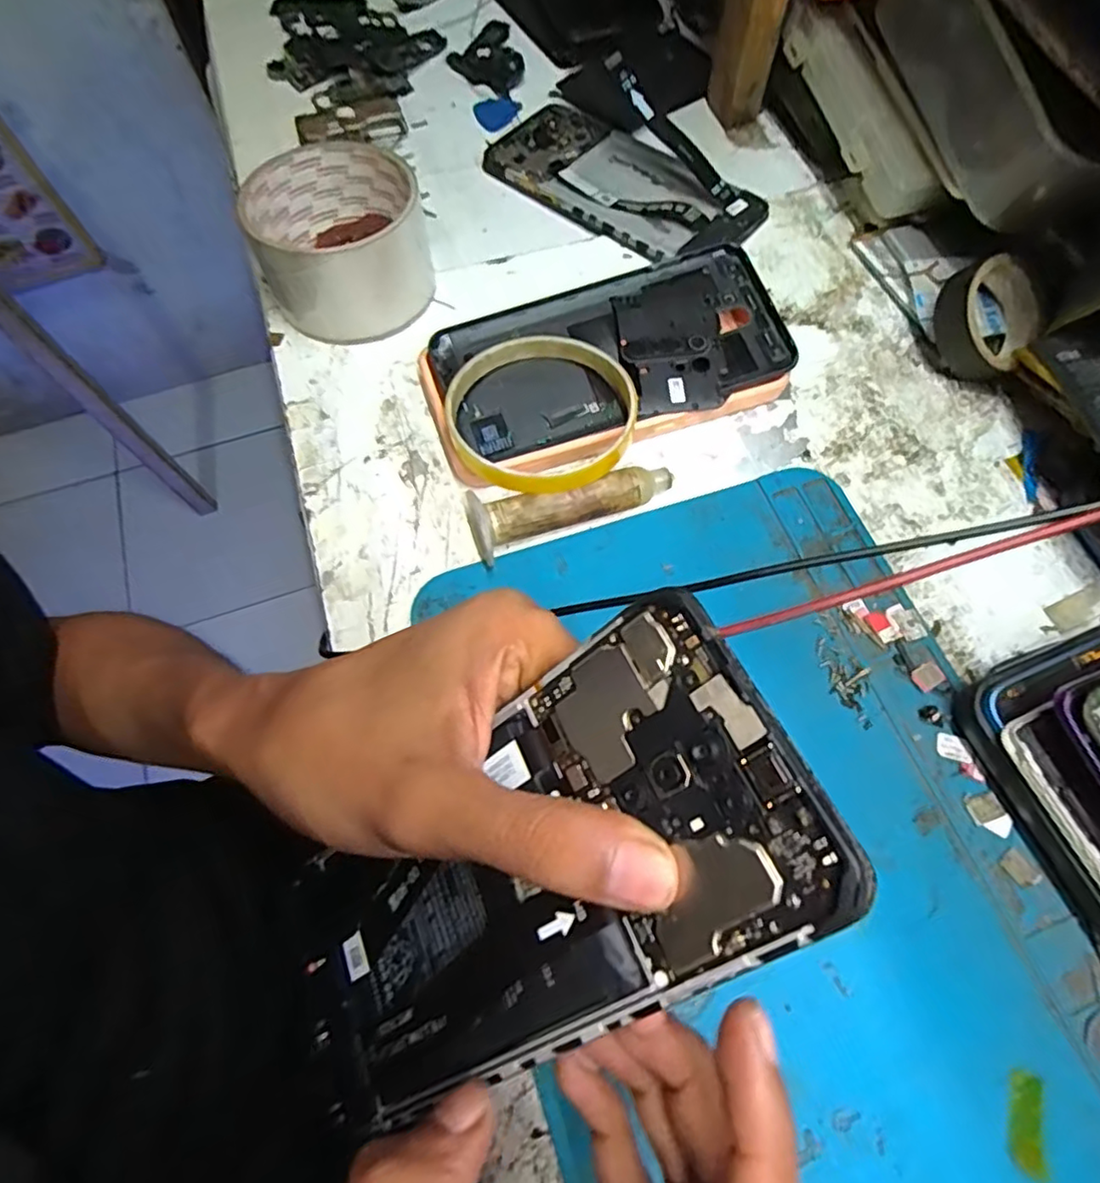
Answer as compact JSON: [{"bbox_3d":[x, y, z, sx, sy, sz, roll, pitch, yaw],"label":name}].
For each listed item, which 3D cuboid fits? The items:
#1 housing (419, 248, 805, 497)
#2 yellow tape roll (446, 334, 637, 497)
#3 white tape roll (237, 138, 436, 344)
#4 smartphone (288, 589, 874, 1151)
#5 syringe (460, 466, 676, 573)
[{"bbox_3d":[0.028,-0.107,0.292,0.166,0.015,0.085,-20,75,-4],"label":"housing"},{"bbox_3d":[-0.004,-0.079,0.272,0.080,0.017,0.083,0,67,0],"label":"yellow tape roll"},{"bbox_3d":[-0.102,-0.172,0.309,0.079,0.051,0.080,0,67,0],"label":"white tape roll"},{"bbox_3d":[-0.013,0.072,0.149,0.156,0.005,0.070,-40,60,21],"label":"smartphone"},{"bbox_3d":[0.010,-0.038,0.264,0.088,0.023,0.026,-23,69,-9],"label":"syringe"}]

